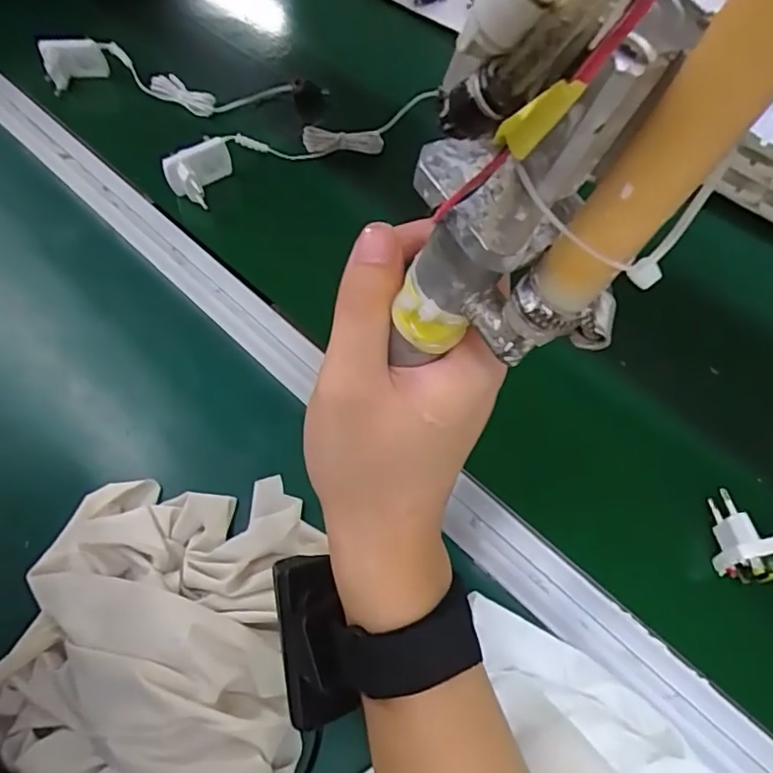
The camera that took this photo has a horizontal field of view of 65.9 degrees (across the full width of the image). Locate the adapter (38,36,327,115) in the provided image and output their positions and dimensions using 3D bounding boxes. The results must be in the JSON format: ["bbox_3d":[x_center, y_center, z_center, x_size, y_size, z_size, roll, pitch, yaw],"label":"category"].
[{"bbox_3d":[-0.217,-0.325,0.630,0.305,0.043,0.059,7,60,8],"label":"adapter"}]

